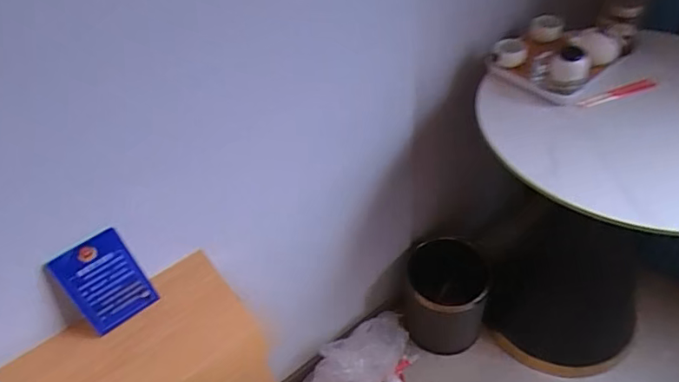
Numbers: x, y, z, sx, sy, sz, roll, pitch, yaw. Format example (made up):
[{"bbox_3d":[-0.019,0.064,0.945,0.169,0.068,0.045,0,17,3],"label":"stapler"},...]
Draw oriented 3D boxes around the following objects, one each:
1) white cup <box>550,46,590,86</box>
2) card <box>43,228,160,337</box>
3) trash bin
[{"bbox_3d":[0.435,-0.239,0.910,0.065,0.059,0.053,15,50,20],"label":"white cup"},{"bbox_3d":[-0.335,0.134,0.698,0.096,0.150,0.010,-37,39,-26],"label":"card"},{"bbox_3d":[0.301,0.294,1.389,0.227,0.253,0.236,-4,46,4],"label":"trash bin"}]

